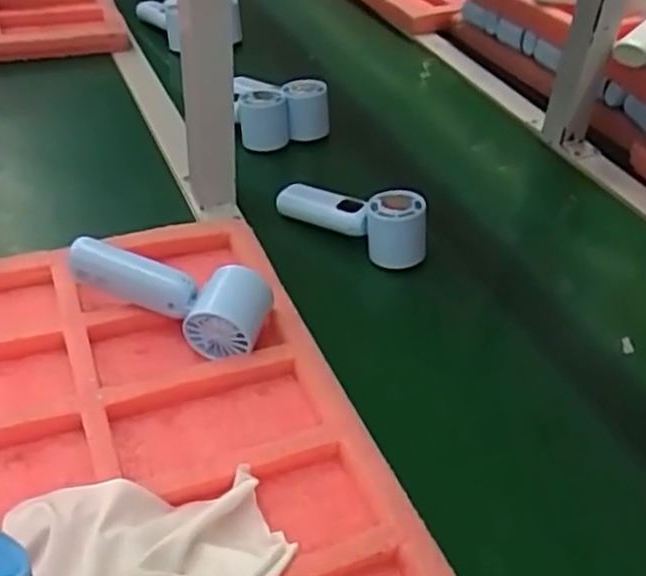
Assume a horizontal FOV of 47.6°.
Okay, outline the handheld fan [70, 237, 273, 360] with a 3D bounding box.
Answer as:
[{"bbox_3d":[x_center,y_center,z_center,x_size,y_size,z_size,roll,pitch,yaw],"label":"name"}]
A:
[{"bbox_3d":[-0.116,0.000,0.565,0.152,0.050,0.055,17,41,13],"label":"handheld fan"}]

